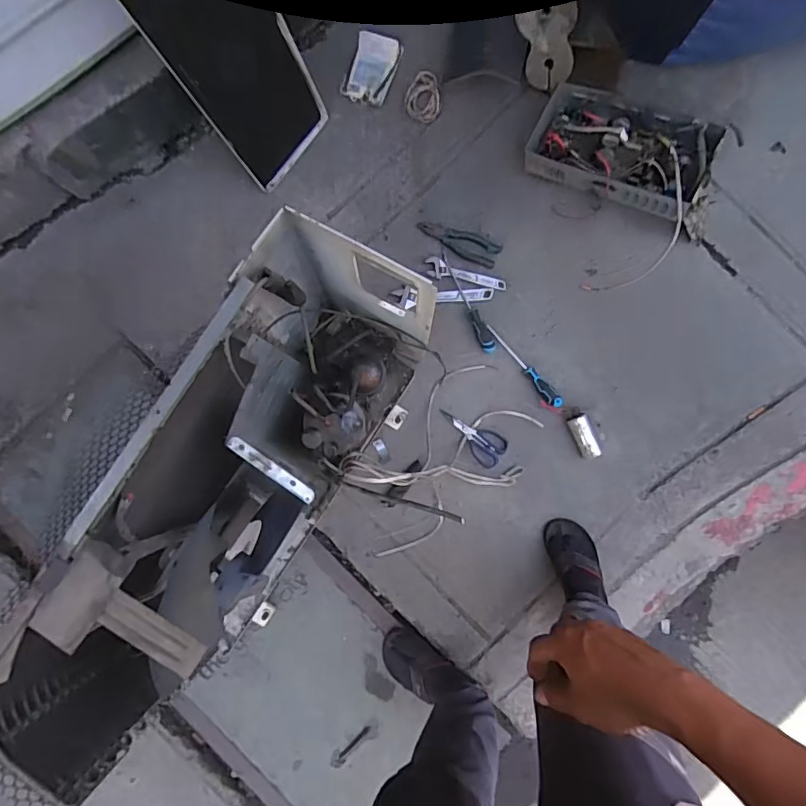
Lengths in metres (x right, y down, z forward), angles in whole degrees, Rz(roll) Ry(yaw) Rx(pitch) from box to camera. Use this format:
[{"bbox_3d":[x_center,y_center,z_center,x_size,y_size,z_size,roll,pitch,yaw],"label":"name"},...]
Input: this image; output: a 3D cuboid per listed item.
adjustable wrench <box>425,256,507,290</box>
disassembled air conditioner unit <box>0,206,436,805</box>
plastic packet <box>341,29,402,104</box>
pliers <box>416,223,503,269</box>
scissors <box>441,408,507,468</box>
[{"bbox_3d":[0.145,-0.297,1.215,0.194,0.007,0.047,20,83,4],"label":"adjustable wrench"},{"bbox_3d":[-0.278,0.156,0.915,0.279,0.535,0.839,36,85,6],"label":"disassembled air conditioner unit"},{"bbox_3d":[-0.073,-0.798,1.230,0.108,0.015,0.151,18,100,0],"label":"plastic packet"},{"bbox_3d":[0.129,-0.380,1.211,0.200,0.017,0.060,27,84,5],"label":"pliers"},{"bbox_3d":[0.158,0.075,1.190,0.169,0.017,0.079,37,85,6],"label":"scissors"}]

